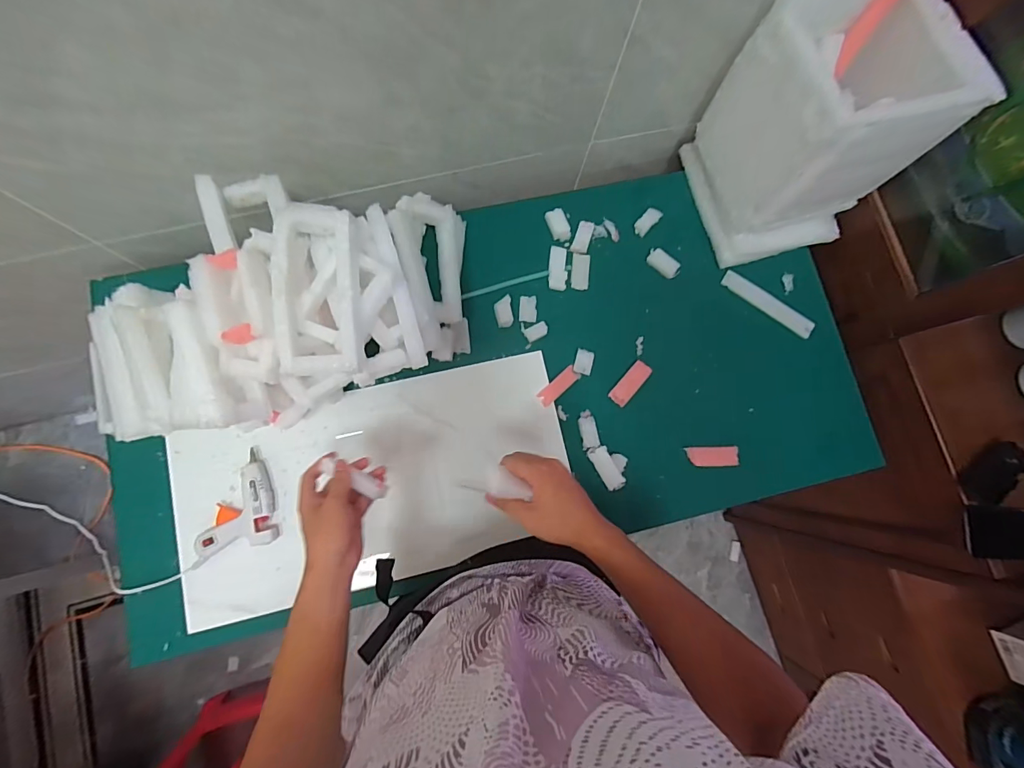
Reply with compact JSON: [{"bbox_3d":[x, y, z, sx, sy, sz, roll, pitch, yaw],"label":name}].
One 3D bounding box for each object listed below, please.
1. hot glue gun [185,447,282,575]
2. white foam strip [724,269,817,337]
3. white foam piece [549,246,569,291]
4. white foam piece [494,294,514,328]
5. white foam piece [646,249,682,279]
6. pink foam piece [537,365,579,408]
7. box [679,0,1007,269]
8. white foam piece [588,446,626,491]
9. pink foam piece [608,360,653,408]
[{"bbox_3d":[-0.407,0.174,0.638,0.120,0.024,0.133,-15,83,-7],"label":"hot glue gun"},{"bbox_3d":[0.442,-0.139,0.768,0.170,0.009,0.035,35,80,1],"label":"white foam strip"},{"bbox_3d":[0.078,-0.195,0.751,0.030,0.012,0.072,2,81,-4],"label":"white foam piece"},{"bbox_3d":[-0.014,-0.118,0.732,0.029,0.013,0.051,-6,82,-5],"label":"white foam piece"},{"bbox_3d":[0.261,-0.207,0.764,0.059,0.021,0.032,34,80,1],"label":"white foam piece"},{"bbox_3d":[0.076,0.003,0.722,0.077,0.004,0.024,-42,86,-9],"label":"pink foam piece"},{"bbox_3d":[0.432,-0.356,0.664,0.202,0.315,0.225,-15,83,-7],"label":"box"},{"bbox_3d":[0.149,0.132,0.699,0.031,0.011,0.070,-28,84,-8],"label":"white foam piece"},{"bbox_3d":[0.195,-0.002,0.730,0.031,0.004,0.085,42,80,3],"label":"pink foam piece"}]

